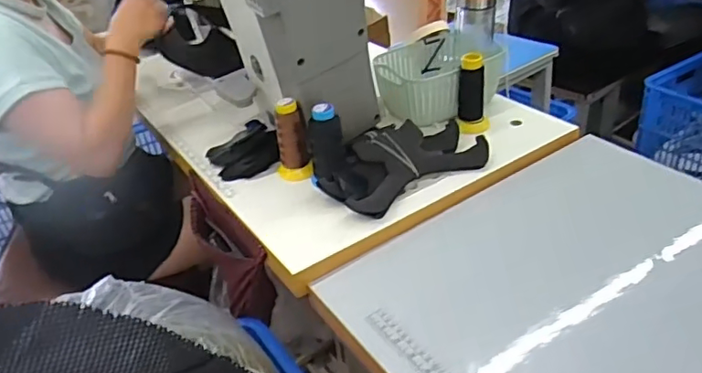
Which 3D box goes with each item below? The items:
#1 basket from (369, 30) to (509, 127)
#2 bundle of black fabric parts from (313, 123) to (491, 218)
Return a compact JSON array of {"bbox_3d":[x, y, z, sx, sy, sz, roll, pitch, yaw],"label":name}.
[{"bbox_3d":[0.154,-0.195,0.987,0.214,0.097,0.199,-5,34,2],"label":"basket"},{"bbox_3d":[0.072,-0.035,0.840,0.240,0.050,0.138,-24,37,-24],"label":"bundle of black fabric parts"}]

